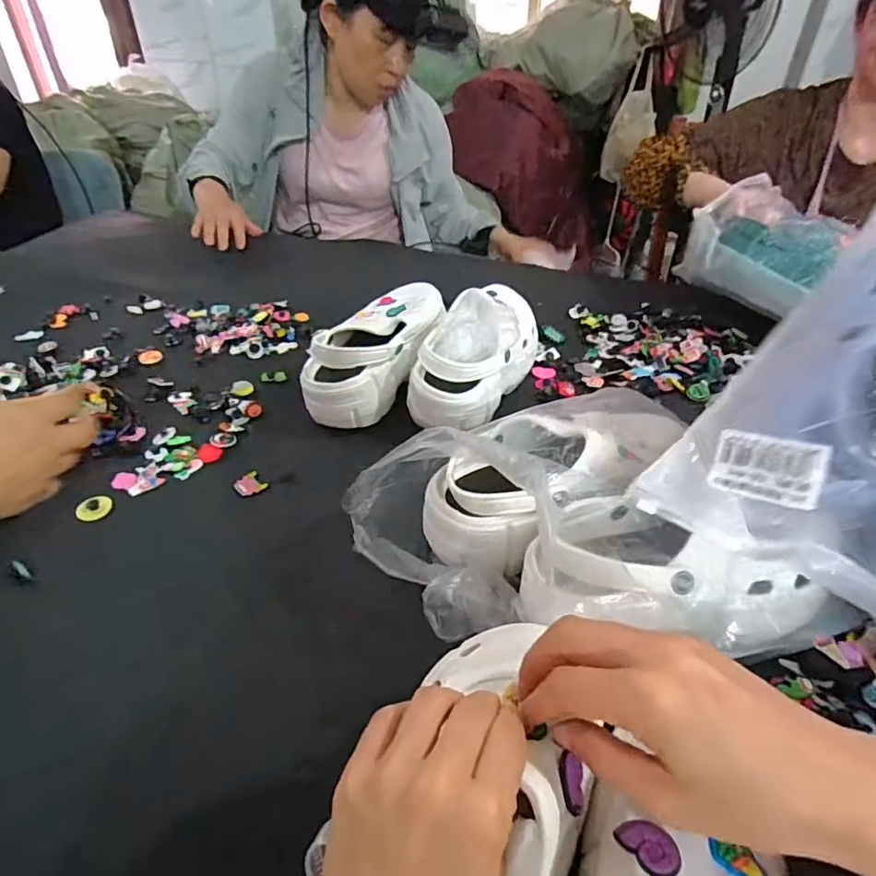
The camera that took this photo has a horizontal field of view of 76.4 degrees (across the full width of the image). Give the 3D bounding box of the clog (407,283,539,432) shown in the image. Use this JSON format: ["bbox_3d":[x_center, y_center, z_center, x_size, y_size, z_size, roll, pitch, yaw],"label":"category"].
[{"bbox_3d":[0.056,-0.106,0.650,0.084,0.109,0.228,21,44,23],"label":"clog"}]

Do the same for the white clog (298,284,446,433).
[{"bbox_3d":[-0.061,-0.106,0.666,0.128,0.080,0.221,11,40,11],"label":"white clog"}]

